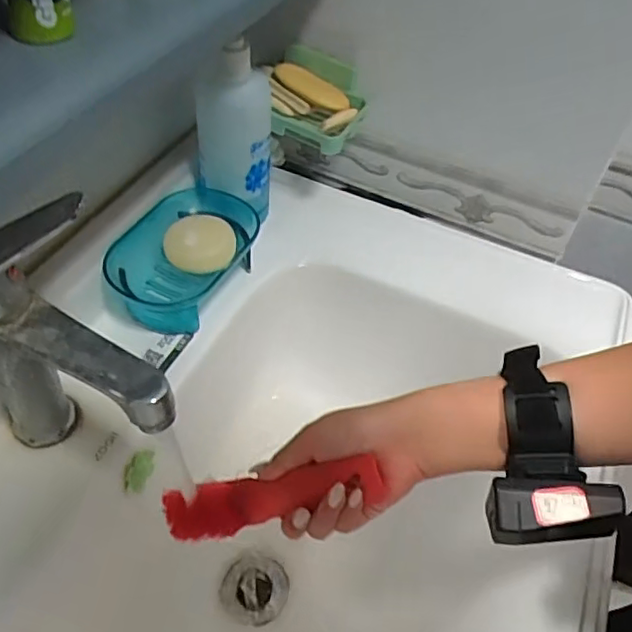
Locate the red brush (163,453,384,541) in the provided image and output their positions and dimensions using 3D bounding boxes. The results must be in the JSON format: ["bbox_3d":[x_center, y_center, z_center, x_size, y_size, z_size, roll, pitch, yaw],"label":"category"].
[{"bbox_3d":[-0.042,0.123,0.415,0.181,0.033,0.036,-22,41,28],"label":"red brush"}]

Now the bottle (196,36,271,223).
[{"bbox_3d":[-0.075,-0.166,0.569,0.067,0.143,0.054,1,48,-6],"label":"bottle"}]

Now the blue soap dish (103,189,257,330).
[{"bbox_3d":[-0.125,-0.054,0.573,0.100,0.044,0.152,25,51,15],"label":"blue soap dish"}]

